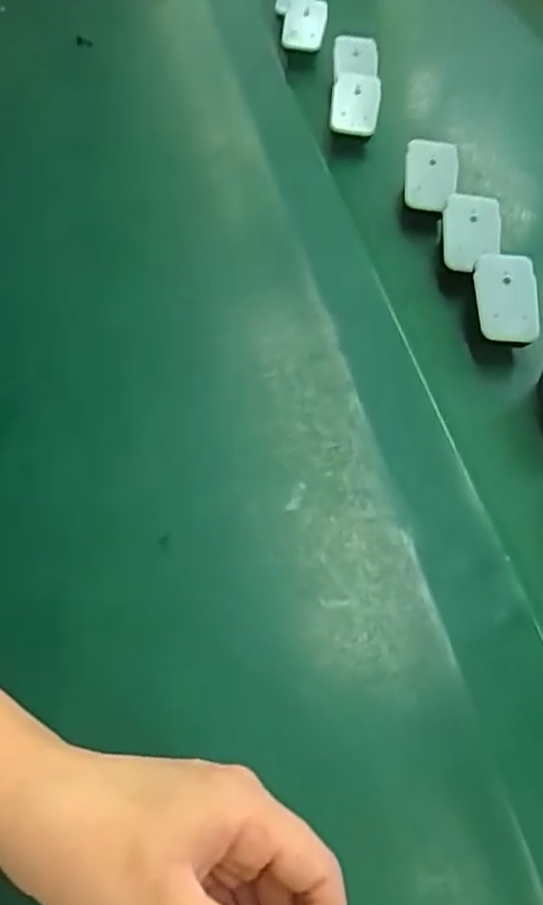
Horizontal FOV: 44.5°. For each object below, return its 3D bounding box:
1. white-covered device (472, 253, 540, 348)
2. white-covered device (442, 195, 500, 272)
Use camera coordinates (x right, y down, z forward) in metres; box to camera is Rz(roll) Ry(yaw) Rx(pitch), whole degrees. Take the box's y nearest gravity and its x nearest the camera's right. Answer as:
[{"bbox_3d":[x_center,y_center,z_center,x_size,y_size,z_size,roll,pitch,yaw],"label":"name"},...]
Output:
[{"bbox_3d":[0.164,-0.108,0.465,0.045,0.012,0.070,5,71,-2],"label":"white-covered device"},{"bbox_3d":[0.150,-0.166,0.499,0.041,0.009,0.063,3,73,17],"label":"white-covered device"}]

